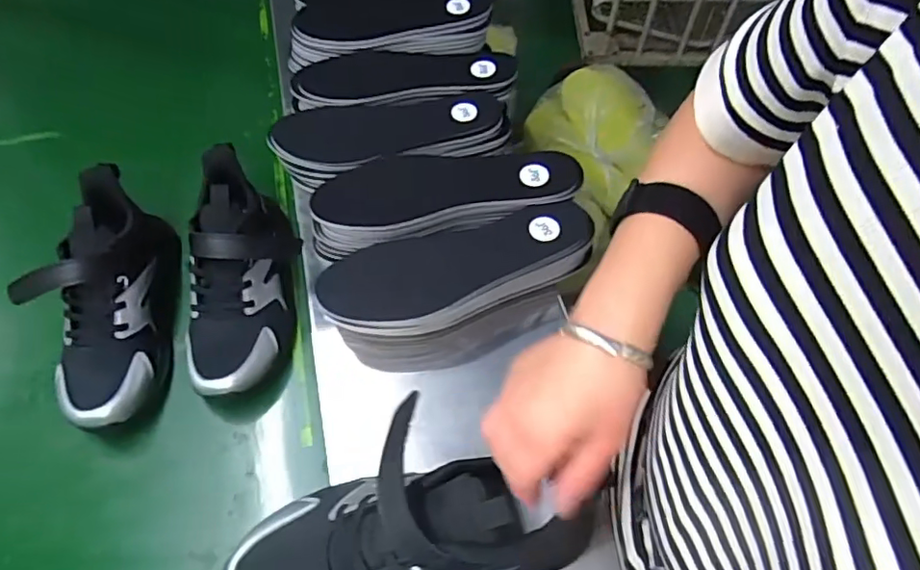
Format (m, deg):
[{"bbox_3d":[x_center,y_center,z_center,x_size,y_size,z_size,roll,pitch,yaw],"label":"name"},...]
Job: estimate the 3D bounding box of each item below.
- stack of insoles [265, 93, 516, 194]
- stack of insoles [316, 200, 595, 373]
[{"bbox_3d":[-0.070,-0.156,0.605,0.241,0.033,0.079,-8,61,-6],"label":"stack of insoles"},{"bbox_3d":[0.000,0.007,0.542,0.240,0.108,0.084,-12,60,-11],"label":"stack of insoles"}]

